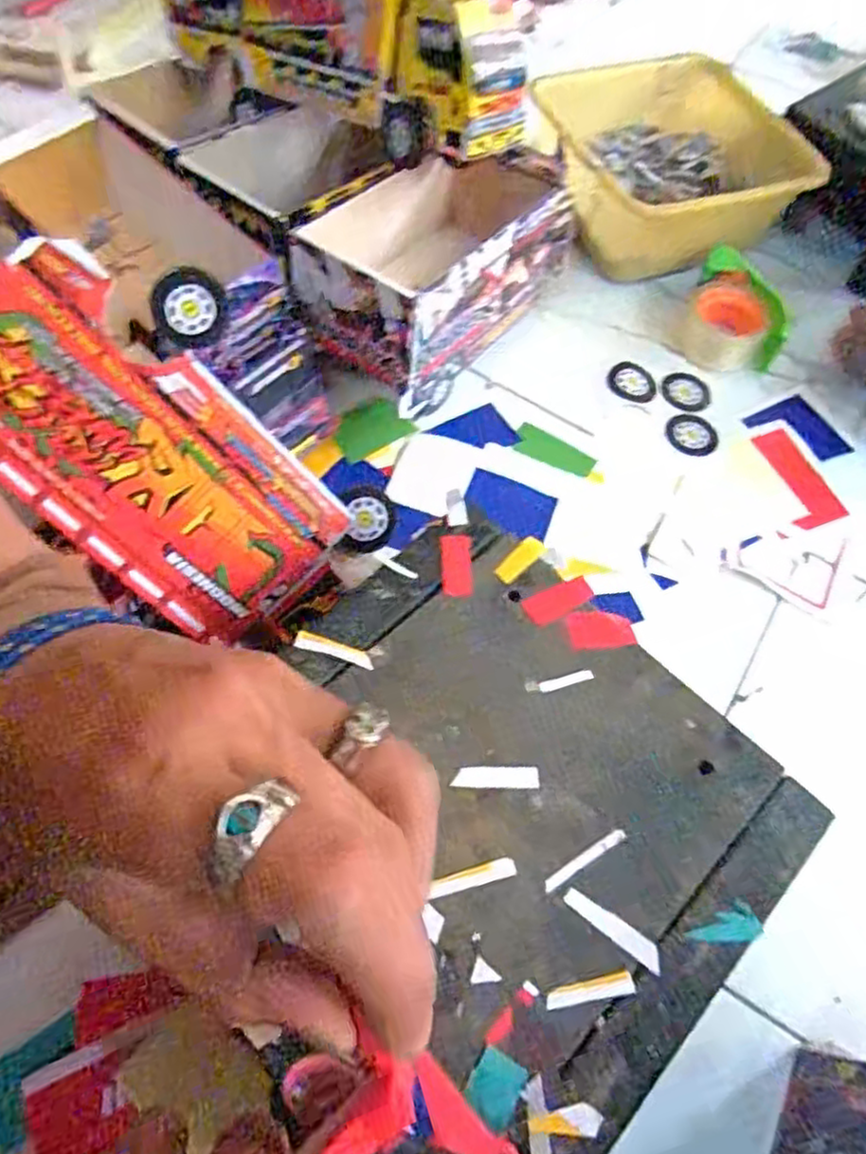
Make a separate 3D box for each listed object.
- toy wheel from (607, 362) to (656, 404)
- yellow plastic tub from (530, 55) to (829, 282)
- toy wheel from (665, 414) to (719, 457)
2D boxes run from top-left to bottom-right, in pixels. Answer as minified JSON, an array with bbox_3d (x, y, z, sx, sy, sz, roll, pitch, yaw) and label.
[{"bbox_3d":[0.218,-0.213,0.781,0.053,0.008,0.049,1,62,-2],"label":"toy wheel"},{"bbox_3d":[0.274,-0.486,0.871,0.279,0.135,0.261,-5,63,-6],"label":"yellow plastic tub"},{"bbox_3d":[0.275,-0.151,0.759,0.055,0.006,0.051,4,62,-1],"label":"toy wheel"}]

